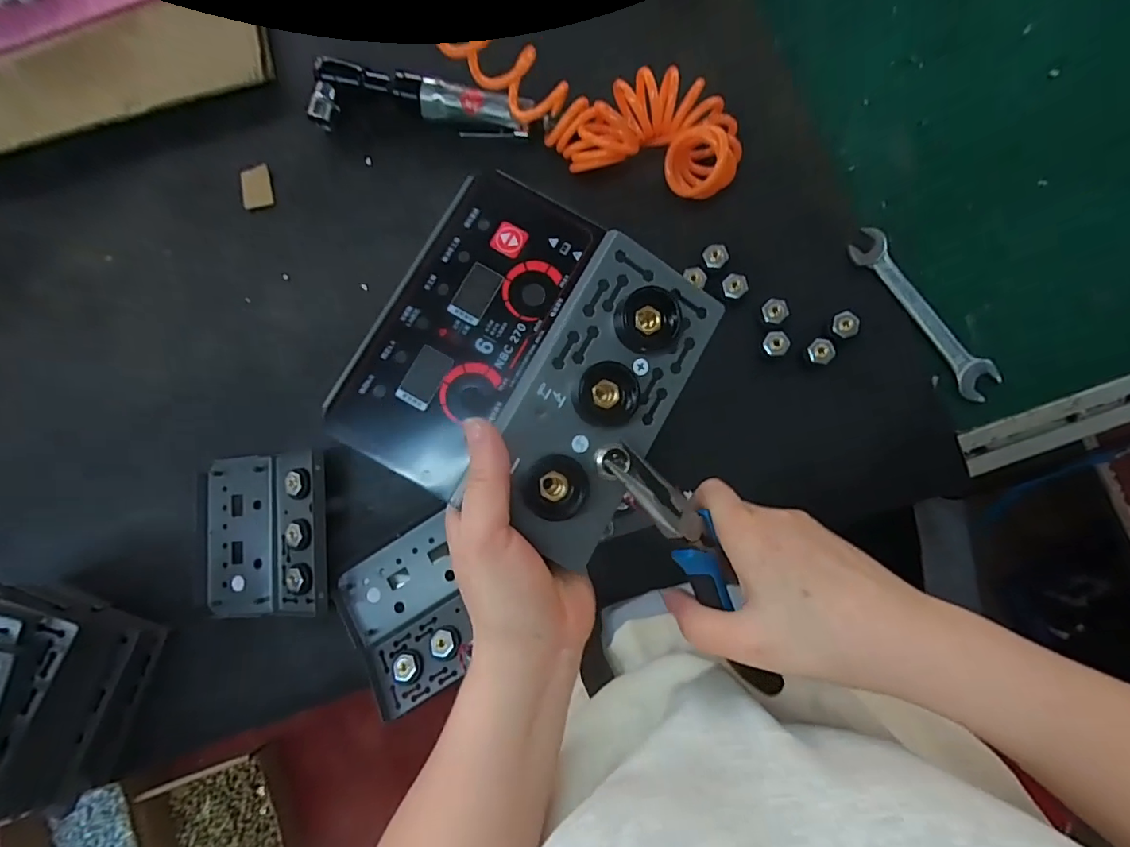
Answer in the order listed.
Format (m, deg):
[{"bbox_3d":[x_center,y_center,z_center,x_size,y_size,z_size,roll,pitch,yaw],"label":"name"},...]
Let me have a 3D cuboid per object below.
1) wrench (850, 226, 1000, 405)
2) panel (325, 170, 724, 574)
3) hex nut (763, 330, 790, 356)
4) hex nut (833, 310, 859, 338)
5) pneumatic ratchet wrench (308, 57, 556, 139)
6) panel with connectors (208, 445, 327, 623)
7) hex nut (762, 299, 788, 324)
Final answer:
[{"bbox_3d":[0.348,-0.106,0.501,0.038,0.014,0.191,-38,83,0],"label":"wrench"},{"bbox_3d":[-0.017,-0.031,0.254,0.144,0.026,0.149,30,88,5],"label":"panel"},{"bbox_3d":[0.201,-0.076,0.487,0.021,0.007,0.022,16,85,6],"label":"hex nut"},{"bbox_3d":[0.264,-0.093,0.483,0.021,0.007,0.026,-3,84,4],"label":"hex nut"},{"bbox_3d":[-0.148,-0.344,0.553,0.258,0.041,0.065,8,84,5],"label":"pneumatic ratchet wrench"},{"bbox_3d":[-0.301,0.111,0.516,0.142,0.044,0.160,-7,83,4],"label":"panel with connectors"},{"bbox_3d":[0.201,-0.108,0.492,0.021,0.008,0.023,-12,83,3],"label":"hex nut"}]

